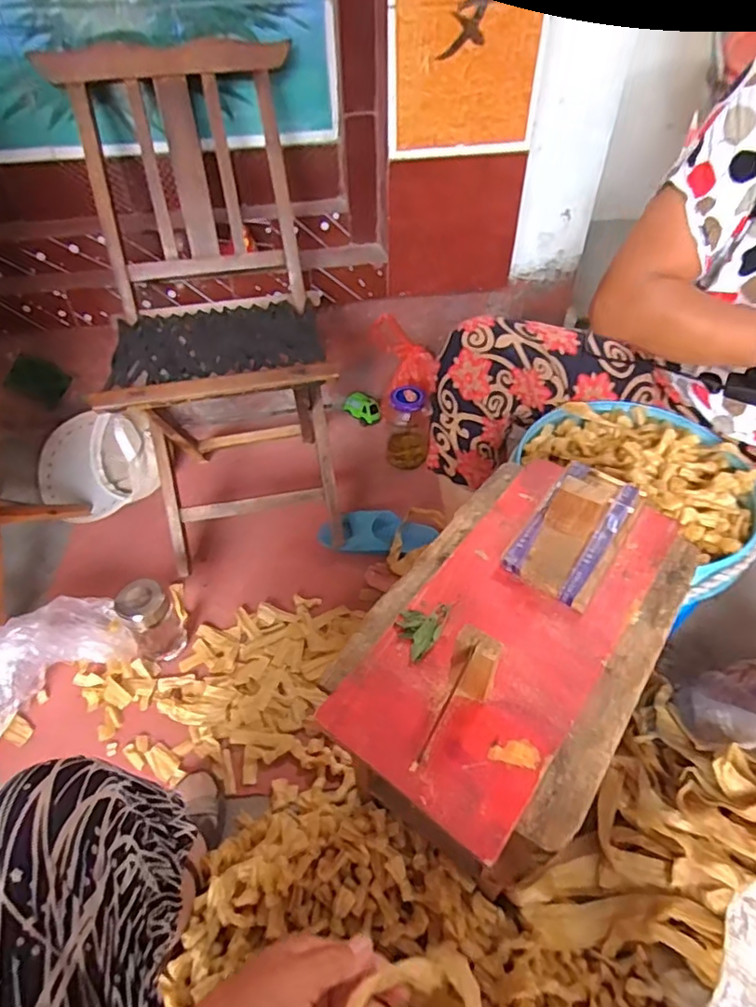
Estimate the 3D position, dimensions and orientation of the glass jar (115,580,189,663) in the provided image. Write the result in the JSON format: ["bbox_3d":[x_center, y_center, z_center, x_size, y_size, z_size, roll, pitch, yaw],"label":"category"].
[{"bbox_3d":[-0.358,0.192,0.937,0.068,0.165,0.067,0,48,0],"label":"glass jar"}]

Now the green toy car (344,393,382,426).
[{"bbox_3d":[-0.035,-0.226,1.389,0.087,0.053,0.055,19,51,17],"label":"green toy car"}]

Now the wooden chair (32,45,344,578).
[{"bbox_3d":[-0.276,-0.314,1.006,0.338,0.647,0.522,-11,49,-9],"label":"wooden chair"}]

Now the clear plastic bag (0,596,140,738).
[{"bbox_3d":[-0.525,0.237,0.885,0.275,0.169,0.122,-31,55,-24],"label":"clear plastic bag"}]

